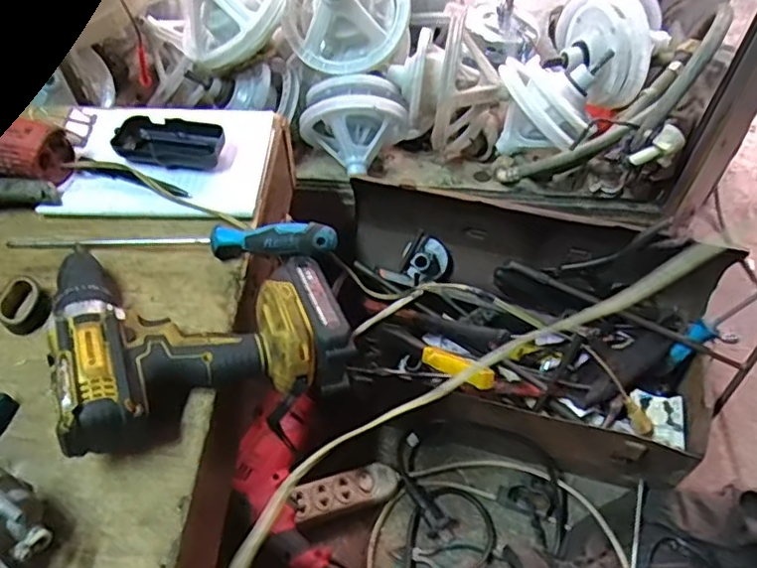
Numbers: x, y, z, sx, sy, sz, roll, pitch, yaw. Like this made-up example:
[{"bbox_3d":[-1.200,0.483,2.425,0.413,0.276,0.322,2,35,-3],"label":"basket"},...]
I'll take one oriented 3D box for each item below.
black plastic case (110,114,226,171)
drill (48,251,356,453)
[{"bbox_3d":[-0.212,-0.145,0.628,0.109,0.026,0.048,5,53,3],"label":"black plastic case"},{"bbox_3d":[-0.149,0.018,0.494,0.217,0.061,0.188,-18,55,-13],"label":"drill"}]

